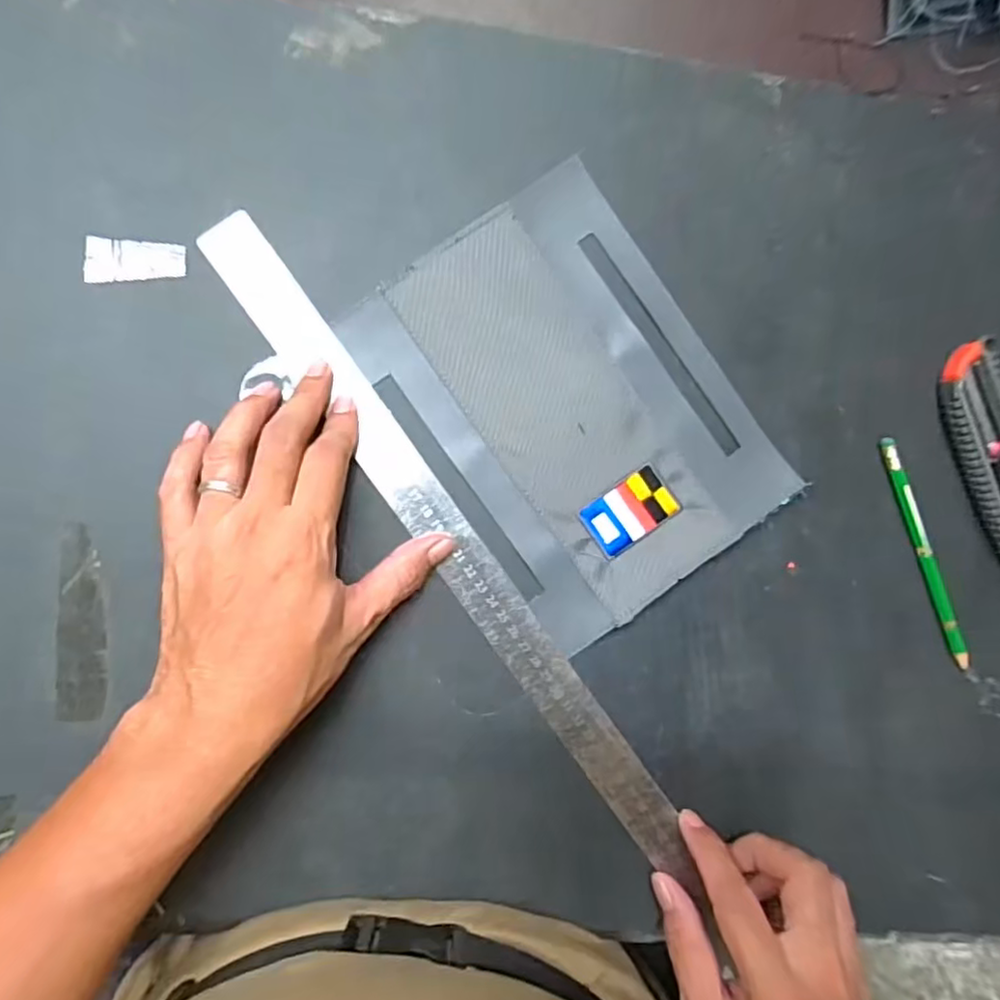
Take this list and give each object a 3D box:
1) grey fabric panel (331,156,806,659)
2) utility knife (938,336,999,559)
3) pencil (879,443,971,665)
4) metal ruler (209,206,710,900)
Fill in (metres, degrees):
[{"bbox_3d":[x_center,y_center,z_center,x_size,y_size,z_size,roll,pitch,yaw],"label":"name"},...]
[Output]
[{"bbox_3d":[0.040,-0.049,0.349,0.161,0.010,0.213,-36,92,-5],"label":"grey fabric panel"},{"bbox_3d":[0.286,-0.007,0.369,0.036,0.017,0.164,-21,92,-5],"label":"utility knife"},{"bbox_3d":[0.241,0.030,0.368,0.010,0.008,0.135,-21,92,-5],"label":"pencil"},{"bbox_3d":[-0.022,0.030,0.345,0.031,0.005,0.411,-35,93,-5],"label":"metal ruler"}]

